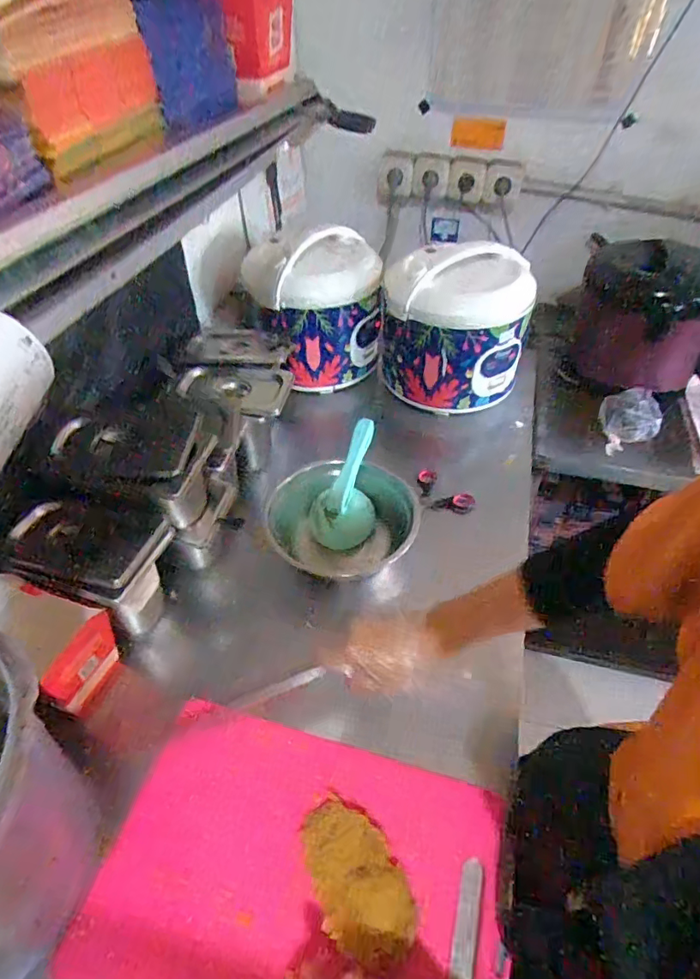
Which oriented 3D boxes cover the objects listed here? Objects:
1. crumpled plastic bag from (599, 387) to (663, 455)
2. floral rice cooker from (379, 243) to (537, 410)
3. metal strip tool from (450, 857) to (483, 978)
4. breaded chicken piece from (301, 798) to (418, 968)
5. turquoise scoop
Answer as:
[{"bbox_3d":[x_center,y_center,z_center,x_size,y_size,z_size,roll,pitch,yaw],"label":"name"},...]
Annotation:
[{"bbox_3d":[0.534,-0.130,1.017,0.120,0.085,0.094,-15,47,-14],"label":"crumpled plastic bag"},{"bbox_3d":[0.195,-0.299,0.948,0.251,0.229,0.231,12,47,12],"label":"floral rice cooker"},{"bbox_3d":[0.098,0.383,0.442,0.019,0.008,0.117,12,47,12],"label":"metal strip tool"},{"bbox_3d":[0.005,0.343,0.462,0.070,0.034,0.124,-19,49,-18],"label":"breaded chicken piece"},{"bbox_3d":[-0.001,-0.011,0.769,0.092,0.033,0.199,11,71,10],"label":"turquoise scoop"}]

